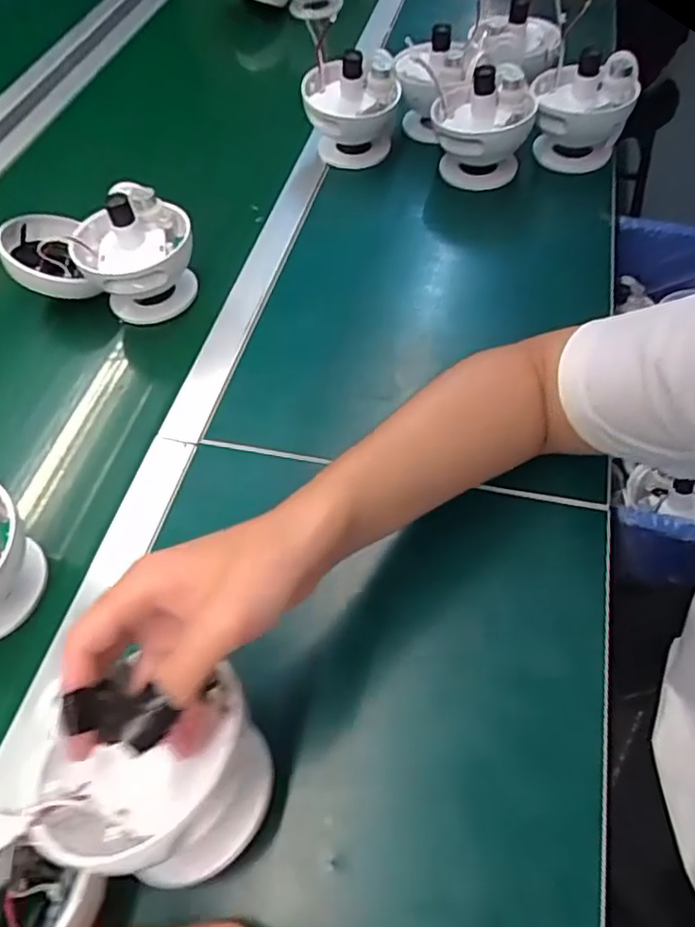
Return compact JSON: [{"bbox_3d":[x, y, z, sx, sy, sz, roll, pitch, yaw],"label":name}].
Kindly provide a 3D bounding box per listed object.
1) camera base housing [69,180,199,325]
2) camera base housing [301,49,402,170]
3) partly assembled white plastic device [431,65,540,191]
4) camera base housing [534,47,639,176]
[{"bbox_3d":[-0.213,-0.214,0.637,0.113,0.112,0.098,-19,56,-8],"label":"camera base housing"},{"bbox_3d":[0.005,-0.444,0.787,0.116,0.105,0.094,7,56,10],"label":"camera base housing"},{"bbox_3d":[0.160,-0.400,0.742,0.111,0.110,0.110,7,57,8],"label":"partly assembled white plastic device"},{"bbox_3d":[0.280,-0.425,0.750,0.112,0.111,0.111,11,58,11],"label":"camera base housing"}]

